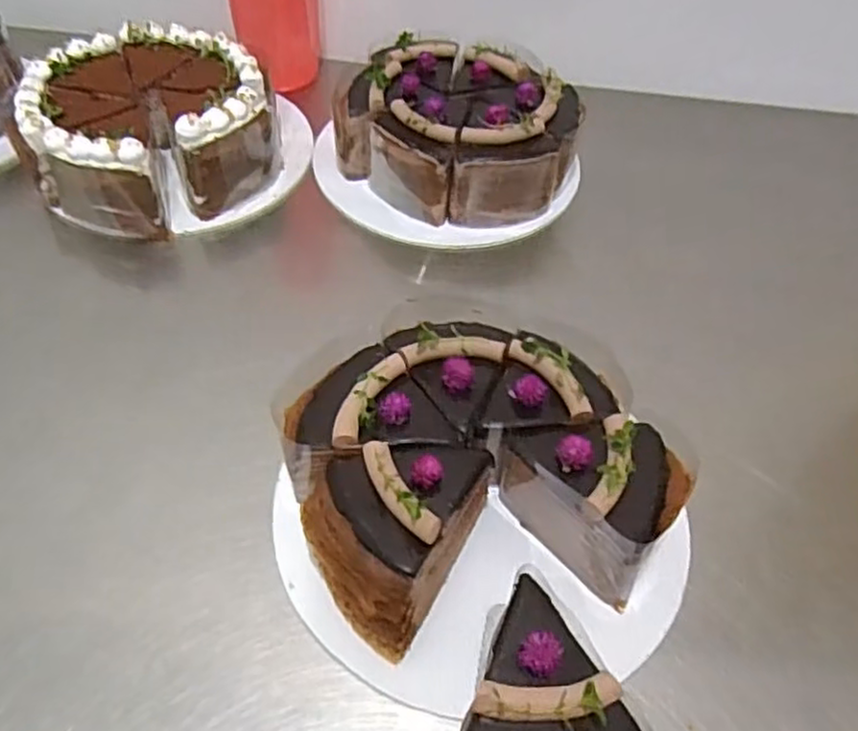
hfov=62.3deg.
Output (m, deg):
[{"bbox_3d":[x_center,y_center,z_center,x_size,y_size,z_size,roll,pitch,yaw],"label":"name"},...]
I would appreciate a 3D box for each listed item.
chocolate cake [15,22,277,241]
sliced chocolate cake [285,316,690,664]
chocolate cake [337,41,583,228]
[{"bbox_3d":[-0.210,-0.183,0.535,0.179,0.064,0.167,-22,56,-19],"label":"chocolate cake"},{"bbox_3d":[0.026,0.052,0.356,0.181,0.067,0.149,-9,52,-11],"label":"sliced chocolate cake"},{"bbox_3d":[0.021,-0.182,0.547,0.177,0.068,0.142,36,58,23],"label":"chocolate cake"}]

